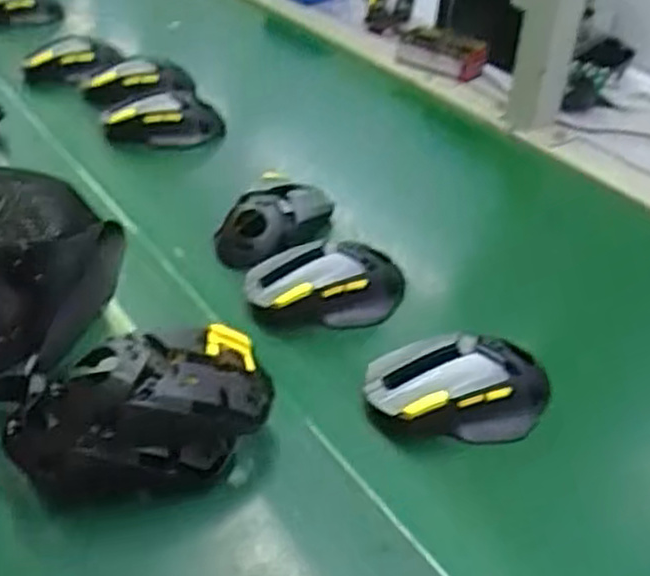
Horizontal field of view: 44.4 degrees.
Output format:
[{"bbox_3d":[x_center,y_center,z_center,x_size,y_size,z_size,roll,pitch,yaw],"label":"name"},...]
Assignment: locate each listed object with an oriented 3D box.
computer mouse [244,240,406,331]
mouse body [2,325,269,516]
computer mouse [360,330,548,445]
[{"bbox_3d":[0.002,-0.002,0.573,0.116,0.040,0.062,-2,36,-7],"label":"computer mouse"},{"bbox_3d":[-0.098,0.067,0.429,0.140,0.069,0.068,-9,37,-16],"label":"mouse body"},{"bbox_3d":[0.082,0.060,0.490,0.114,0.039,0.061,3,35,0],"label":"computer mouse"}]

